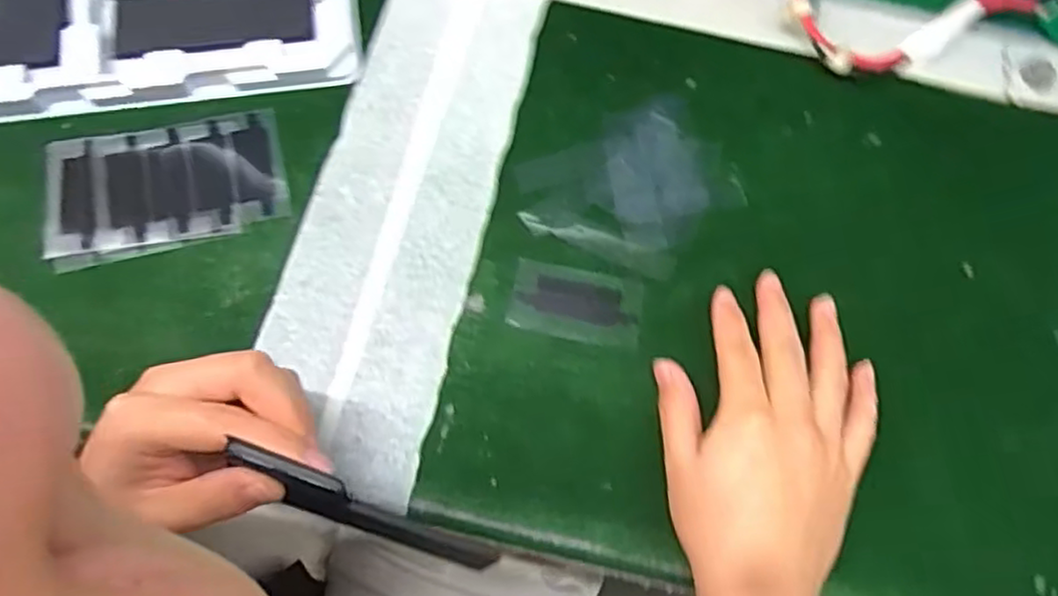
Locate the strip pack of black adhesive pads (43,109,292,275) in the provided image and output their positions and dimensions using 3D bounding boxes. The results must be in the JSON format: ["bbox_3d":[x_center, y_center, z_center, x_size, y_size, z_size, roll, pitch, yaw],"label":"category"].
[{"bbox_3d":[-0.189,-0.057,0.362,0.119,0.008,0.072,-12,72,-5],"label":"strip pack of black adhesive pads"}]

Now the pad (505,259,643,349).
[{"bbox_3d":[0.023,0.003,0.353,0.065,0.004,0.037,10,72,3],"label":"pad"}]

